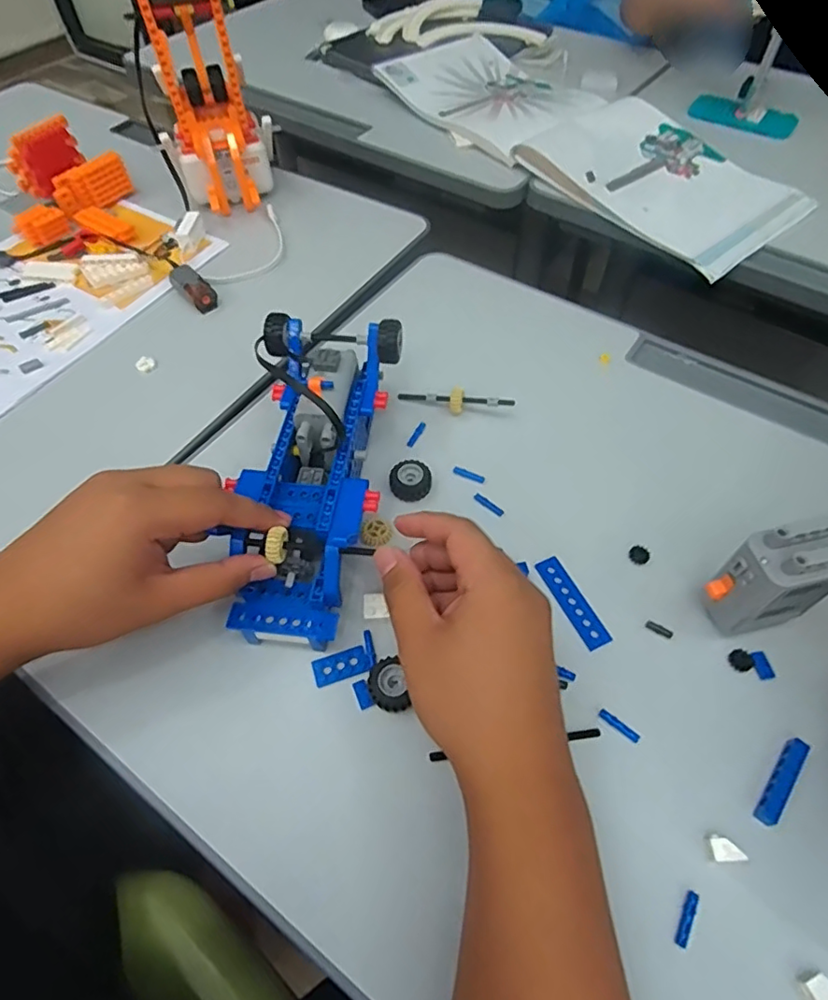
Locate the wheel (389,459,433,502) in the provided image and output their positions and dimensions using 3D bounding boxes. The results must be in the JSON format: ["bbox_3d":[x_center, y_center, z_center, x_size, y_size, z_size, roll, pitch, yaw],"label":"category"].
[{"bbox_3d":[-0.002,-0.013,0.406,0.030,0.011,0.032,-1,56,1],"label":"wheel"}]

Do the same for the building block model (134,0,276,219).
[{"bbox_3d":[-0.194,-0.376,0.548,0.097,0.185,0.067,-10,56,-5],"label":"building block model"}]

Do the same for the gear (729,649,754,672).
[{"bbox_3d":[0.192,0.094,0.336,0.012,0.006,0.013,-1,56,1],"label":"gear"}]

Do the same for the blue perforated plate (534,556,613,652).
[{"bbox_3d":[0.100,0.064,0.360,0.017,0.004,0.062,-23,58,-13],"label":"blue perforated plate"}]

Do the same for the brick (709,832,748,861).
[{"bbox_3d":[0.155,0.172,0.283,0.014,0.007,0.011,-3,56,0],"label":"brick"}]

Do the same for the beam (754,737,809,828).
[{"bbox_3d":[0.193,0.147,0.299,0.010,0.007,0.049,34,63,22],"label":"beam"}]

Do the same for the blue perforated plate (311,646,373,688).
[{"bbox_3d":[-0.043,0.098,0.339,0.033,0.004,0.016,-17,57,-10],"label":"blue perforated plate"}]

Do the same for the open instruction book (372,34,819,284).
[{"bbox_3d":[0.195,-0.440,0.678,0.202,0.035,0.524,-35,62,-20],"label":"open instruction book"}]

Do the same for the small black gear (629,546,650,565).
[{"bbox_3d":[0.149,0.036,0.378,0.013,0.006,0.011,39,65,24],"label":"small black gear"}]

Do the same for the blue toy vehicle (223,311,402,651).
[{"bbox_3d":[-0.063,-0.018,0.369,0.089,0.052,0.214,3,69,4],"label":"blue toy vehicle"}]

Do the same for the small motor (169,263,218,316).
[{"bbox_3d":[-0.203,-0.196,0.526,0.023,0.020,0.050,-38,76,-21],"label":"small motor"}]

